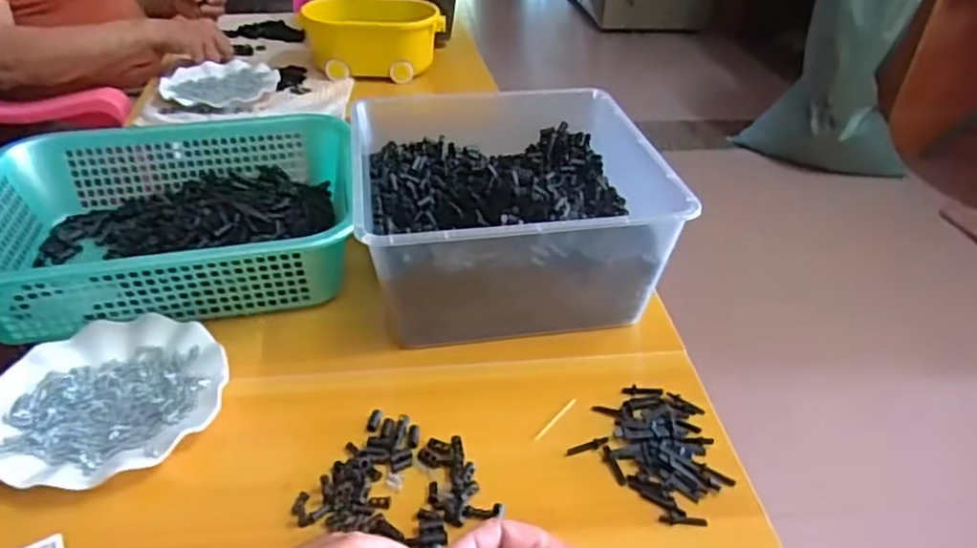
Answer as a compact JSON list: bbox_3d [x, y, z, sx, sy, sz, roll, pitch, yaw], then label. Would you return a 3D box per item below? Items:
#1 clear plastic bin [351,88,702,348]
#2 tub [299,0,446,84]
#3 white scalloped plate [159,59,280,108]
[{"bbox_3d":[0.012,-0.079,0.717,0.293,0.130,0.316,-5,37,-9],"label":"clear plastic bin"},{"bbox_3d":[-0.201,-0.415,1.173,0.245,0.112,0.099,-2,37,-5],"label":"tub"},{"bbox_3d":[-0.449,-0.320,1.123,0.185,0.019,0.185,1,36,-1],"label":"white scalloped plate"}]

